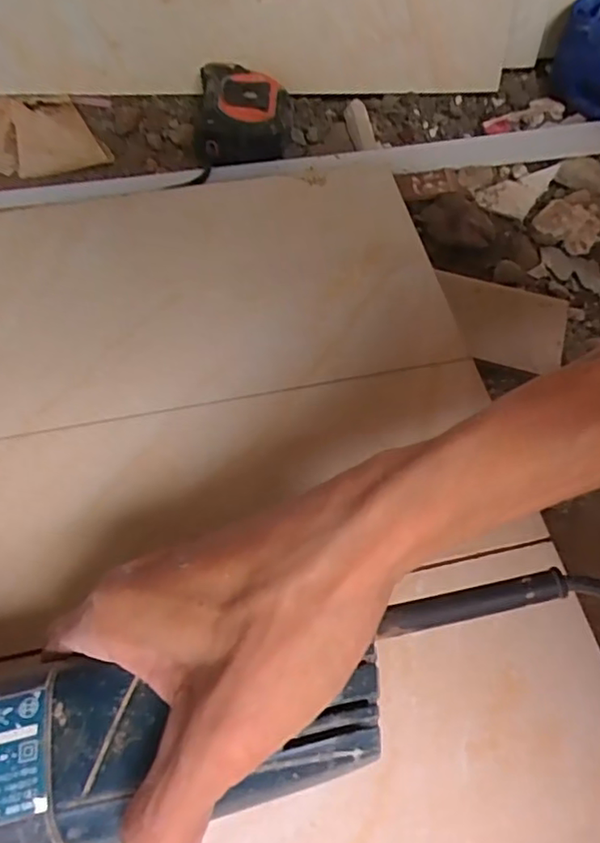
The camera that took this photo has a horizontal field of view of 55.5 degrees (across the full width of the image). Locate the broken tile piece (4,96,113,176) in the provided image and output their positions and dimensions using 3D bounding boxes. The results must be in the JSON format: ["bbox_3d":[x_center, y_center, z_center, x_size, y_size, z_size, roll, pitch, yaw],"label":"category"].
[{"bbox_3d":[-0.216,-0.256,0.509,0.076,0.007,0.076,-14,77,-10],"label":"broken tile piece"}]

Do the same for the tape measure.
[{"bbox_3d":[-0.055,-0.276,0.504,0.082,0.038,0.097,-5,62,-2],"label":"tape measure"}]

